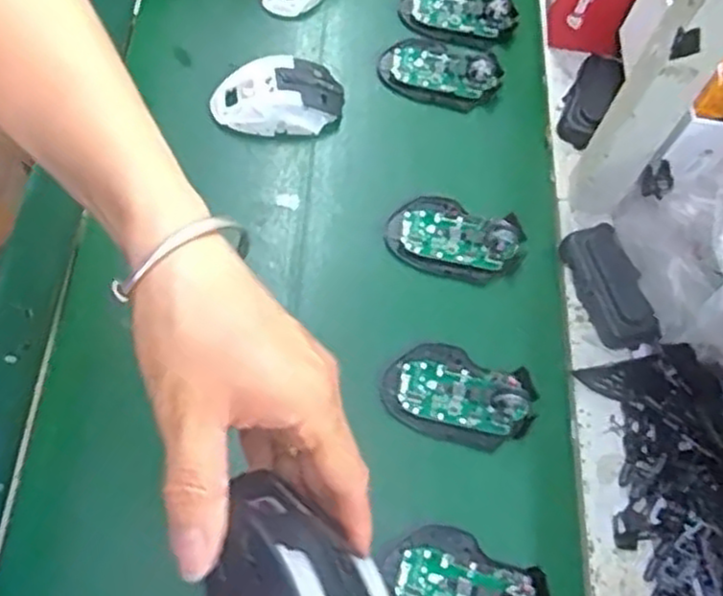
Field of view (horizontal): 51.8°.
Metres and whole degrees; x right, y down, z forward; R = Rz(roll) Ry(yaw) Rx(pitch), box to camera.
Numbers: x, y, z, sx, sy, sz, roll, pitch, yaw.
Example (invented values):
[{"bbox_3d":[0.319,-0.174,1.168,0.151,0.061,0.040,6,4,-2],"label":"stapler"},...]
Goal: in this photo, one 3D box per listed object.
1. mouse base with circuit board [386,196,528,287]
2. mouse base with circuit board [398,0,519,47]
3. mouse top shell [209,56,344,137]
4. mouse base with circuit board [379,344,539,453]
[{"bbox_3d":[0.081,-0.052,0.640,0.114,0.020,0.072,10,63,1],"label":"mouse base with circuit board"},{"bbox_3d":[0.098,-0.289,0.756,0.115,0.019,0.069,16,63,4],"label":"mouse base with circuit board"},{"bbox_3d":[-0.076,-0.182,0.679,0.119,0.043,0.066,-5,63,-6],"label":"mouse top shell"},{"bbox_3d":[0.076,0.076,0.577,0.113,0.021,0.071,20,63,6],"label":"mouse base with circuit board"}]

